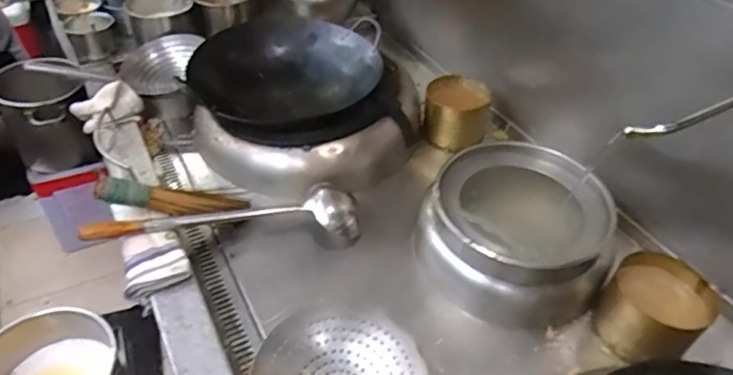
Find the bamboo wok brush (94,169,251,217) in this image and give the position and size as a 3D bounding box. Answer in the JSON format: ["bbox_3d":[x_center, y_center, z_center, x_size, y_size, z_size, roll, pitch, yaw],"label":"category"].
[{"bbox_3d":[-0.372,0.024,1.045,0.282,0.037,0.057,10,36,-30],"label":"bamboo wok brush"}]

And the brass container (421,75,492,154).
[{"bbox_3d":[0.233,-0.191,1.353,0.162,0.138,0.140,11,42,6],"label":"brass container"}]

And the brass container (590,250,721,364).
[{"bbox_3d":[0.494,0.210,0.923,0.155,0.115,0.152,3,42,-3],"label":"brass container"}]

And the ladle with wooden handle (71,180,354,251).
[{"bbox_3d":[-0.264,0.064,1.049,0.507,0.110,0.118,-8,43,-14],"label":"ladle with wooden handle"}]

